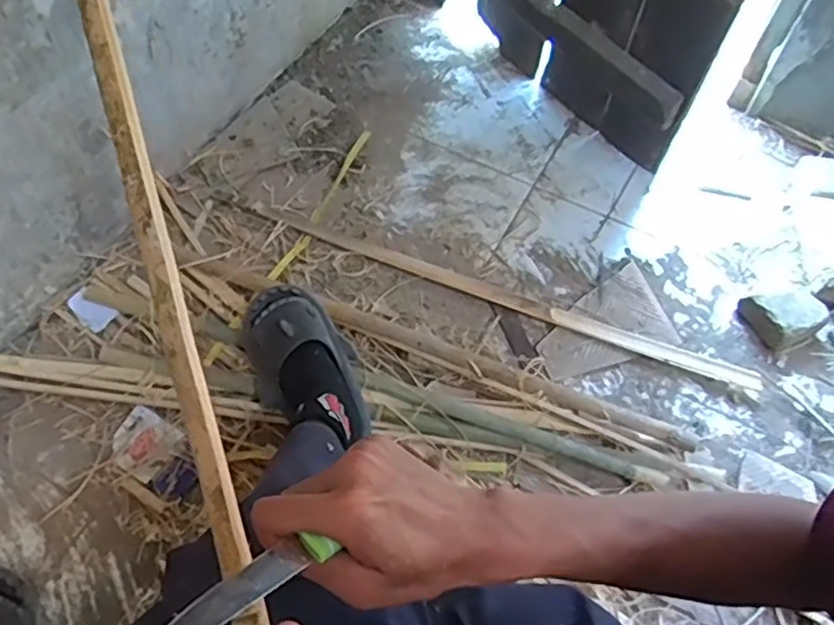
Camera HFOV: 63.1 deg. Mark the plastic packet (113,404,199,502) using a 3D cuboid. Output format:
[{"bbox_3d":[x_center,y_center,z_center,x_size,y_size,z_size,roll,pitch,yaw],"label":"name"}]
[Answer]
[{"bbox_3d":[-0.378,0.209,1.000,0.145,0.021,0.086,31,61,14],"label":"plastic packet"}]

